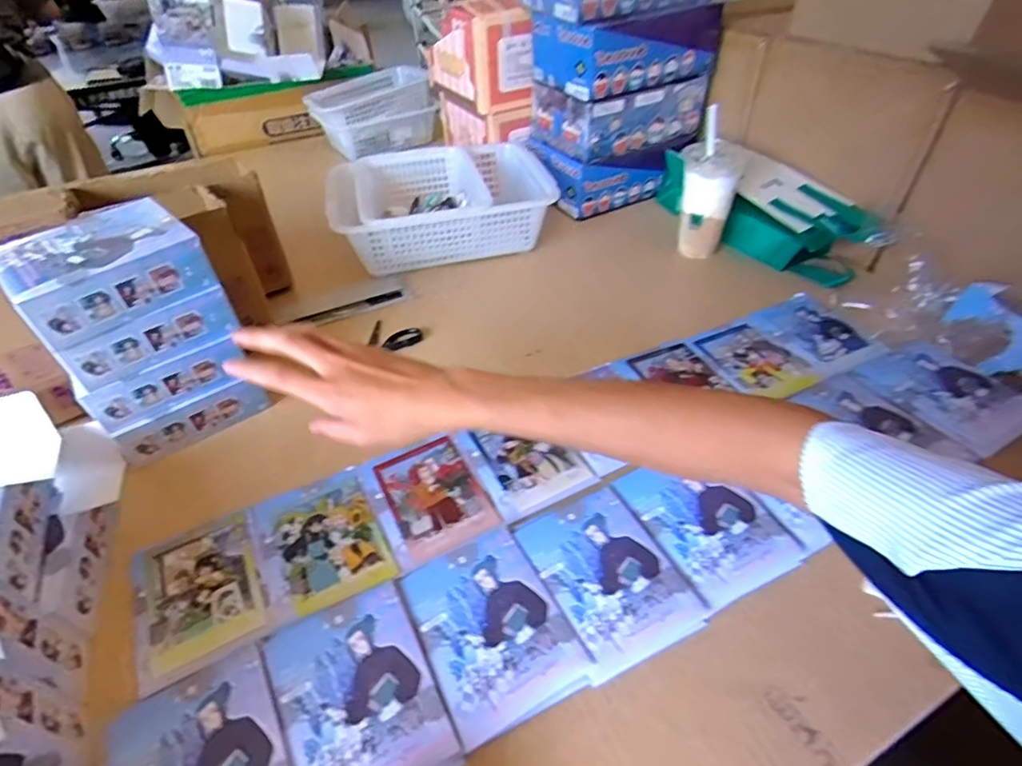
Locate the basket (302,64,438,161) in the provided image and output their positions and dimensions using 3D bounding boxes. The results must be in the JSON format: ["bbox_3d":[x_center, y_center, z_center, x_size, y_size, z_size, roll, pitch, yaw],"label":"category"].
[{"bbox_3d":[-0.305,-0.601,1.186,0.260,0.128,0.151,-15,44,-12],"label":"basket"}]

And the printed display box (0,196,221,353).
[{"bbox_3d":[-0.388,-0.112,0.514,0.148,0.063,0.114,-33,51,-28],"label":"printed display box"}]

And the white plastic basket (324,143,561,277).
[{"bbox_3d":[-0.115,-0.299,0.893,0.336,0.101,0.272,-9,44,-6],"label":"white plastic basket"}]

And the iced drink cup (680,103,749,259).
[{"bbox_3d":[0.294,-0.289,0.796,0.086,0.187,0.074,13,46,17],"label":"iced drink cup"}]

